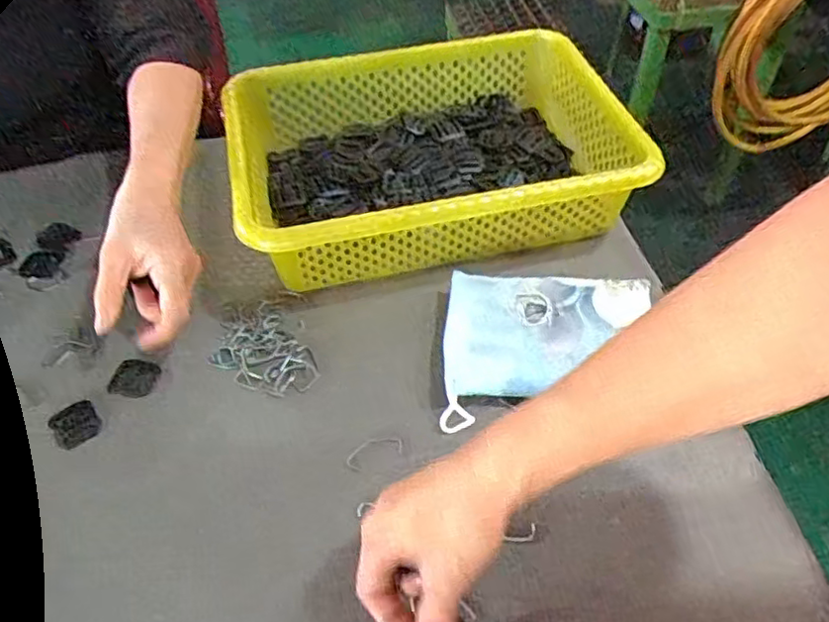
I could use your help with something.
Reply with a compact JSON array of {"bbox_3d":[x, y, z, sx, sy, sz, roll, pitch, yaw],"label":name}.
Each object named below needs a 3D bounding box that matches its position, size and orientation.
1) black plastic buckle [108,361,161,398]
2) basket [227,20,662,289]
[{"bbox_3d":[-0.220,0.051,0.506,0.034,0.005,0.029,9,50,8],"label":"black plastic buckle"},{"bbox_3d":[0.011,-0.144,0.612,0.347,0.093,0.245,-12,51,-9],"label":"basket"}]

